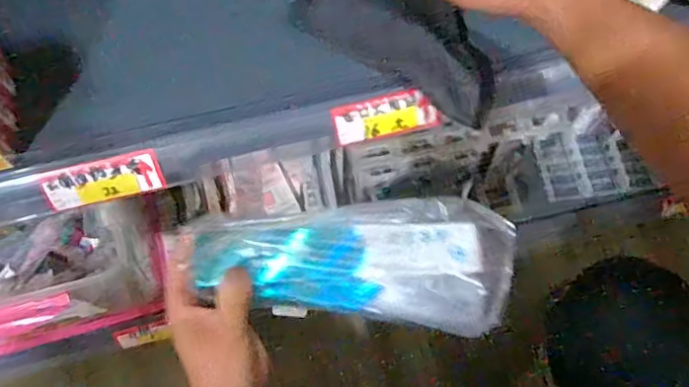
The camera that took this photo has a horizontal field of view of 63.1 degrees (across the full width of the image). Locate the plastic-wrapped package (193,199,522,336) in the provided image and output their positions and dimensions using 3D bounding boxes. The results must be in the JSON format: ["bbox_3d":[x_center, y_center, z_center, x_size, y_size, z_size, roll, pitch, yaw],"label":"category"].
[{"bbox_3d":[0.010,0.043,0.402,0.222,0.040,0.093,6,104,-14],"label":"plastic-wrapped package"}]

